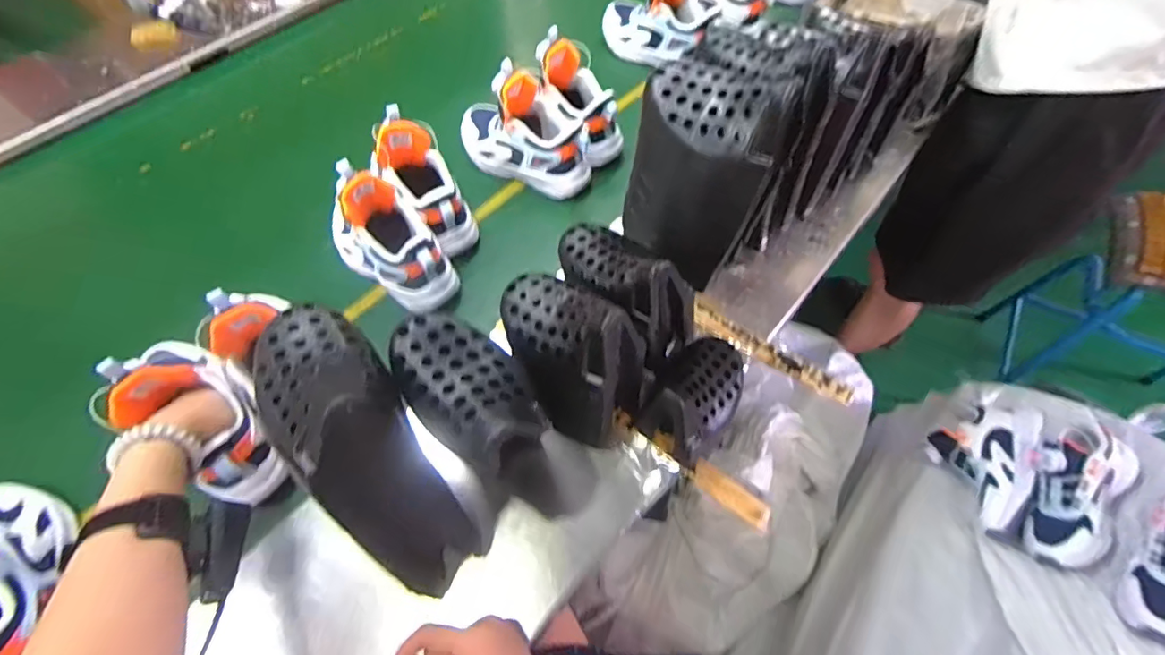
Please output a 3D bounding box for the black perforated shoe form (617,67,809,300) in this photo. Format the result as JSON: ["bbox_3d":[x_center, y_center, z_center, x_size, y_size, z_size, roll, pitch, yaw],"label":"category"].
[{"bbox_3d":[0.107,-0.142,0.506,0.145,0.207,0.067,34,66,22],"label":"black perforated shoe form"}]

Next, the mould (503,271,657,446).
[{"bbox_3d":[-0.011,0.019,0.457,0.075,0.148,0.129,-41,64,-20],"label":"mould"}]

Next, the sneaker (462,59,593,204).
[{"bbox_3d":[-0.084,-0.270,0.702,0.203,0.120,0.086,27,63,19],"label":"sneaker"}]

